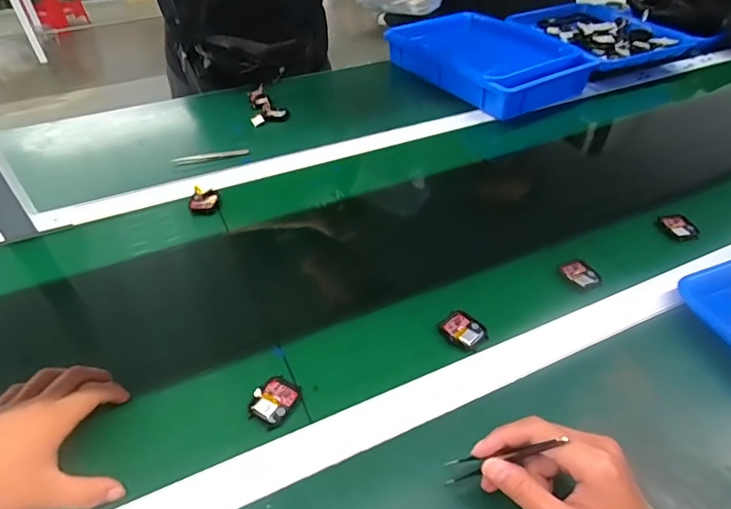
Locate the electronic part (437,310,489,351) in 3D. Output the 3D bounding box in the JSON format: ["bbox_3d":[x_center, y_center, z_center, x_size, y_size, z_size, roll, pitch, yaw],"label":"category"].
[{"bbox_3d":[0.103,0.079,0.501,0.039,0.009,0.045,-24,49,-25],"label":"electronic part"}]

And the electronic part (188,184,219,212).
[{"bbox_3d":[-0.224,-0.075,0.663,0.037,0.017,0.044,0,43,-1],"label":"electronic part"}]

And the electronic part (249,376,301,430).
[{"bbox_3d":[-0.084,0.135,0.442,0.036,0.009,0.046,21,47,20],"label":"electronic part"}]

